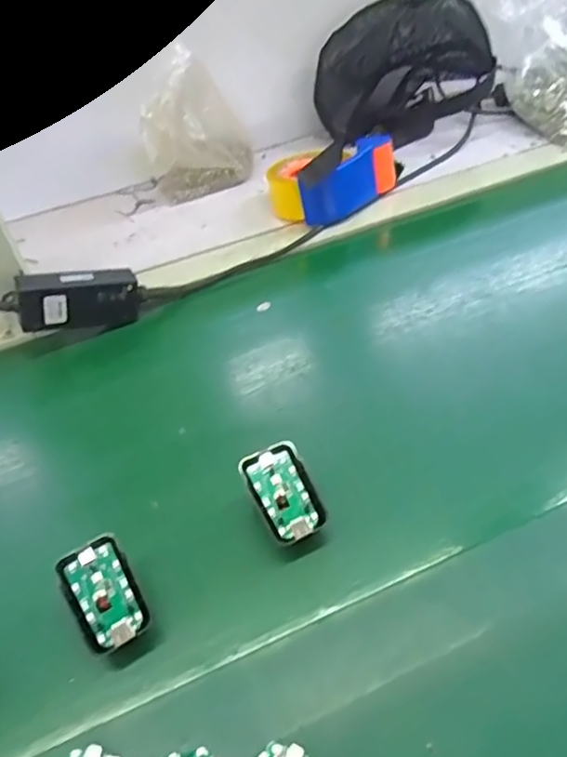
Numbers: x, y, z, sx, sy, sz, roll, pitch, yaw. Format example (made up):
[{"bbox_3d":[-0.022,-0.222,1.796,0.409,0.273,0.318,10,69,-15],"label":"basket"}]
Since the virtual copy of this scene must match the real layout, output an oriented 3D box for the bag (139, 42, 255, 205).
[{"bbox_3d":[-0.114,-0.320,0.770,0.137,0.156,0.099,-9,43,-1],"label":"bag"}]

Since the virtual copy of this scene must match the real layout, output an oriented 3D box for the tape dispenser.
[{"bbox_3d":[0.056,-0.255,0.734,0.148,0.075,0.104,-30,47,-22],"label":"tape dispenser"}]

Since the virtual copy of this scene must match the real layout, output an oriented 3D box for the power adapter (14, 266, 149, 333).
[{"bbox_3d":[-0.200,-0.080,0.591,0.120,0.053,0.028,-9,40,-24],"label":"power adapter"}]

